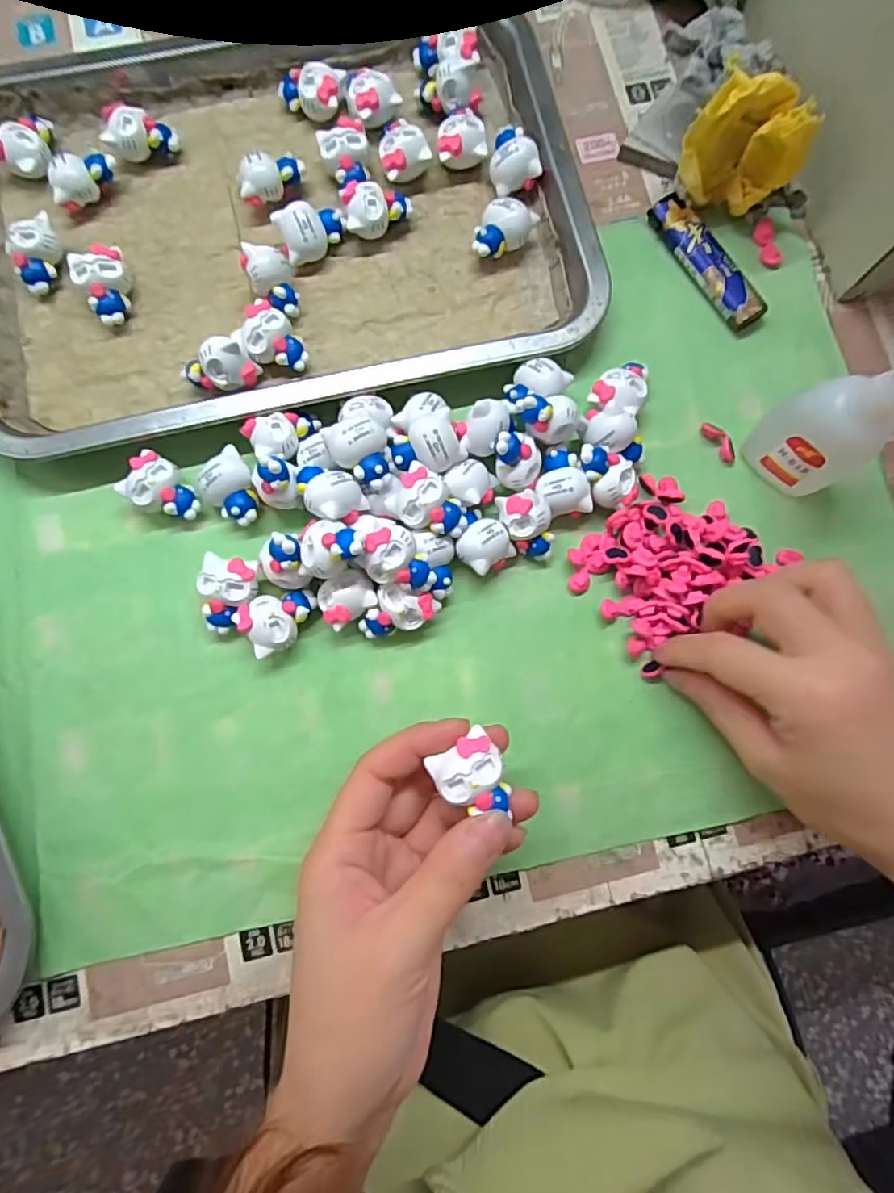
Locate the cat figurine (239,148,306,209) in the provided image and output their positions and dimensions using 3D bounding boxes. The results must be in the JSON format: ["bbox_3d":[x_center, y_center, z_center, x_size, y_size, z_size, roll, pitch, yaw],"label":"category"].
[{"bbox_3d":[-0.088,-0.211,0.301,0.035,0.023,0.016,-21,82,-5],"label":"cat figurine"}]

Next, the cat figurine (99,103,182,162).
[{"bbox_3d":[-0.155,-0.234,0.299,0.032,0.024,0.016,-16,82,-4],"label":"cat figurine"}]

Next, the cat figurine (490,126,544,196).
[{"bbox_3d":[0.036,-0.226,0.306,0.026,0.021,0.032,6,81,-1],"label":"cat figurine"}]

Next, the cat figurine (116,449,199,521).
[{"bbox_3d":[-0.131,-0.049,0.274,0.032,0.021,0.023,31,81,3],"label":"cat figurine"}]

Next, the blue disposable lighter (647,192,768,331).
[{"bbox_3d":[0.135,-0.174,0.307,0.019,0.010,0.079,-31,83,-6],"label":"blue disposable lighter"}]

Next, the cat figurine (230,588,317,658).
[{"bbox_3d":[-0.075,0.010,0.266,0.033,0.021,0.025,-31,83,-6],"label":"cat figurine"}]

